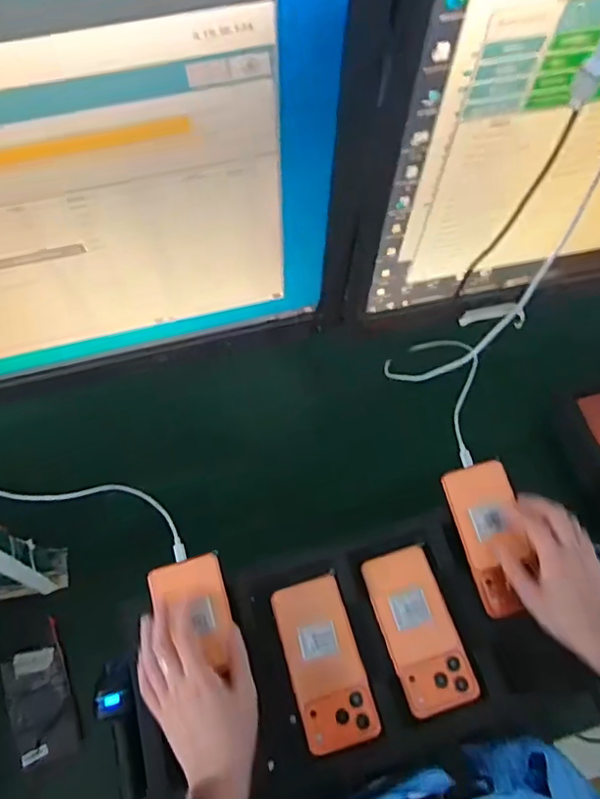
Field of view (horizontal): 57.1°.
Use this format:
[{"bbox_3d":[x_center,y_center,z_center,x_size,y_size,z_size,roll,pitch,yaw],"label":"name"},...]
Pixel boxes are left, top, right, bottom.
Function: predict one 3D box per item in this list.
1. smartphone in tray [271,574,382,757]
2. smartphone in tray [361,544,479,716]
[{"bbox_3d":[0.026,0.282,0.595,0.077,0.007,0.164,-15,63,-7],"label":"smartphone in tray"},{"bbox_3d":[0.131,0.251,0.610,0.078,0.009,0.165,-15,63,-7],"label":"smartphone in tray"}]

